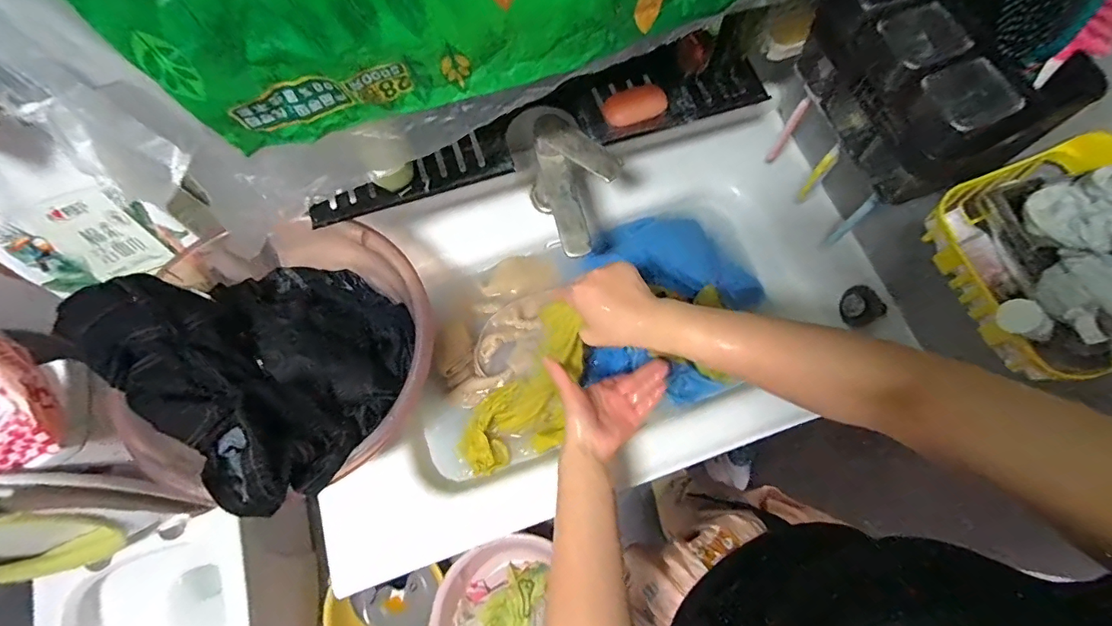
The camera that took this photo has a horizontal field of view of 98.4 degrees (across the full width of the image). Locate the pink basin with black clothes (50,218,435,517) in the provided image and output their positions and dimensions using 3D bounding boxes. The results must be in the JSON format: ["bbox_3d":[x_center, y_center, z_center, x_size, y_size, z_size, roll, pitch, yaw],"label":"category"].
[{"bbox_3d":[-0.314,0.030,0.563,0.338,0.166,0.316,37,76,12],"label":"pink basin with black clothes"}]

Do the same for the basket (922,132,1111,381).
[{"bbox_3d":[0.435,-0.051,0.401,0.138,0.128,0.191,-12,72,-4],"label":"basket"}]

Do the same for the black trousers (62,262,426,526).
[{"bbox_3d":[-0.306,0.048,0.548,0.294,0.162,0.250,42,77,13],"label":"black trousers"}]

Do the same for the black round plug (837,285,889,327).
[{"bbox_3d":[0.416,-0.009,0.658,0.050,0.012,0.051,-45,78,23],"label":"black round plug"}]

